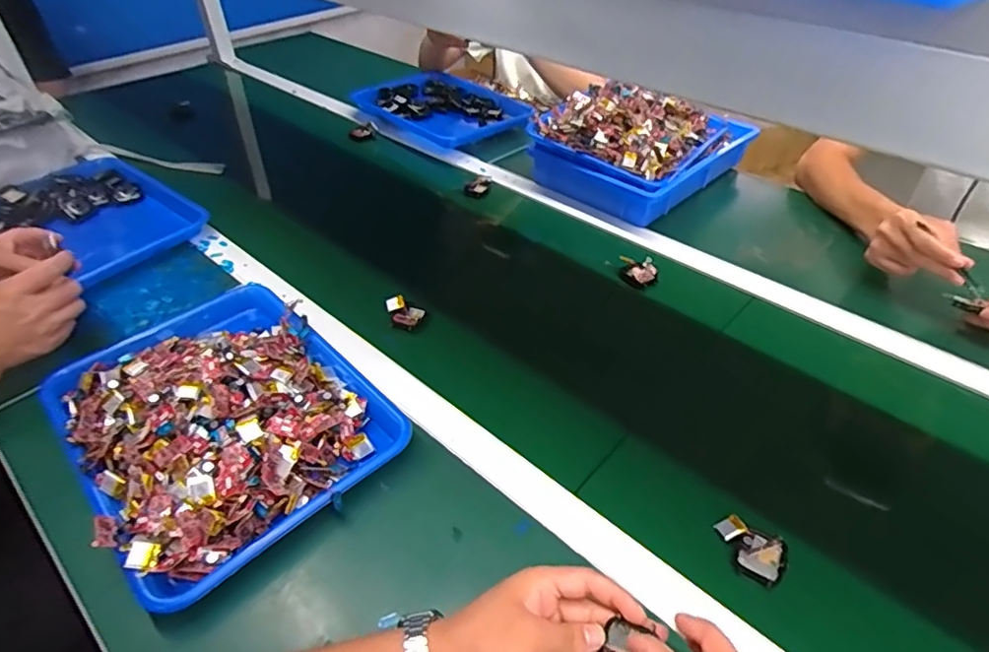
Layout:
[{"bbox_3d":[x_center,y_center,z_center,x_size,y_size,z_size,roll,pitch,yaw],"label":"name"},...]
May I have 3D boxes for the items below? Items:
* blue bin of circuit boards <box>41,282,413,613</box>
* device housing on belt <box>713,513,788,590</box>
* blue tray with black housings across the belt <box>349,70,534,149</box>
[{"bbox_3d":[-0.277,0.080,0.568,0.259,0.076,0.337,-33,52,-31],"label":"blue bin of circuit boards"},{"bbox_3d":[0.215,0.187,0.474,0.057,0.013,0.044,30,50,29],"label":"device housing on belt"},{"bbox_3d":[-0.106,-0.459,1.174,0.266,0.033,0.335,-28,49,-28],"label":"blue tray with black housings across the belt"}]

